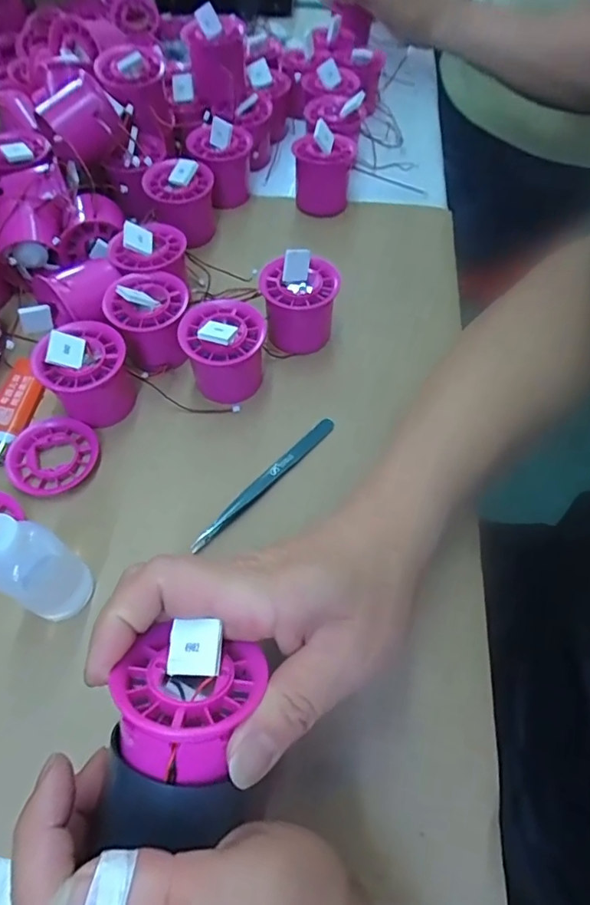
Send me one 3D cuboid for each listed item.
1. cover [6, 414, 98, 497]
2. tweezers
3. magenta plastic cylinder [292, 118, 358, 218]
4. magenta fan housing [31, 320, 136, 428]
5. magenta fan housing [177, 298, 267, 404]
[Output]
[{"bbox_3d":[-0.156,0.001,0.336,0.051,0.007,0.055,14,59,8],"label":"cover"},{"bbox_3d":[-0.017,0.019,0.333,0.010,0.009,0.125,37,65,20],"label":"tweezers"},{"bbox_3d":[0.024,-0.251,0.467,0.054,0.057,0.054,3,59,1],"label":"magenta plastic cylinder"},{"bbox_3d":[-0.136,-0.052,0.340,0.053,0.054,0.051,0,59,0],"label":"magenta fan housing"},{"bbox_3d":[-0.048,-0.069,0.357,0.054,0.052,0.055,3,59,1],"label":"magenta fan housing"}]

